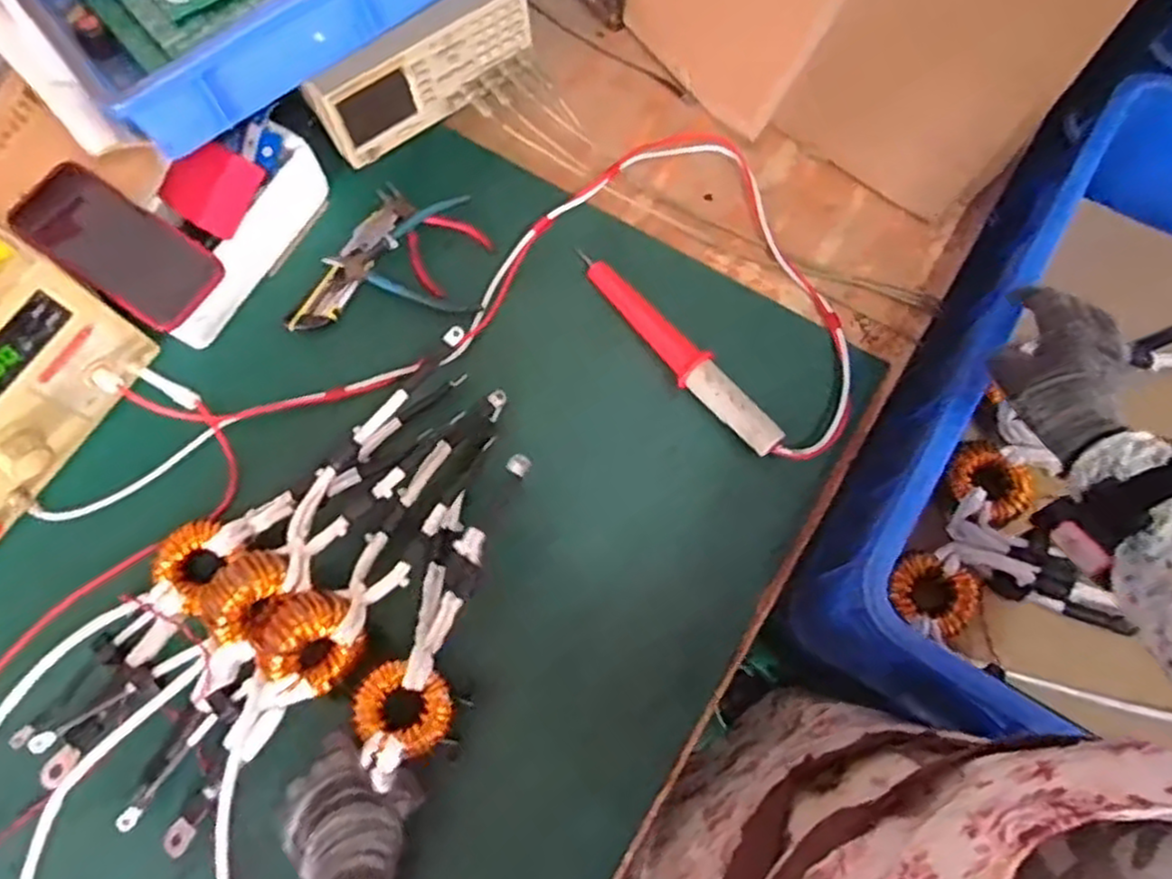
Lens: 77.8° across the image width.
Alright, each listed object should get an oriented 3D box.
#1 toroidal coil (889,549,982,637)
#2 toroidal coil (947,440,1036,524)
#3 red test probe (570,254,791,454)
[{"bbox_3d":[0.296,0.131,0.618,0.069,0.028,0.059,33,75,8],"label":"toroidal coil"},{"bbox_3d":[0.358,0.039,0.648,0.061,0.026,0.074,-22,75,-8],"label":"toroidal coil"},{"bbox_3d":[0.083,-0.084,0.676,0.031,0.040,0.253,-40,78,-12],"label":"red test probe"}]

